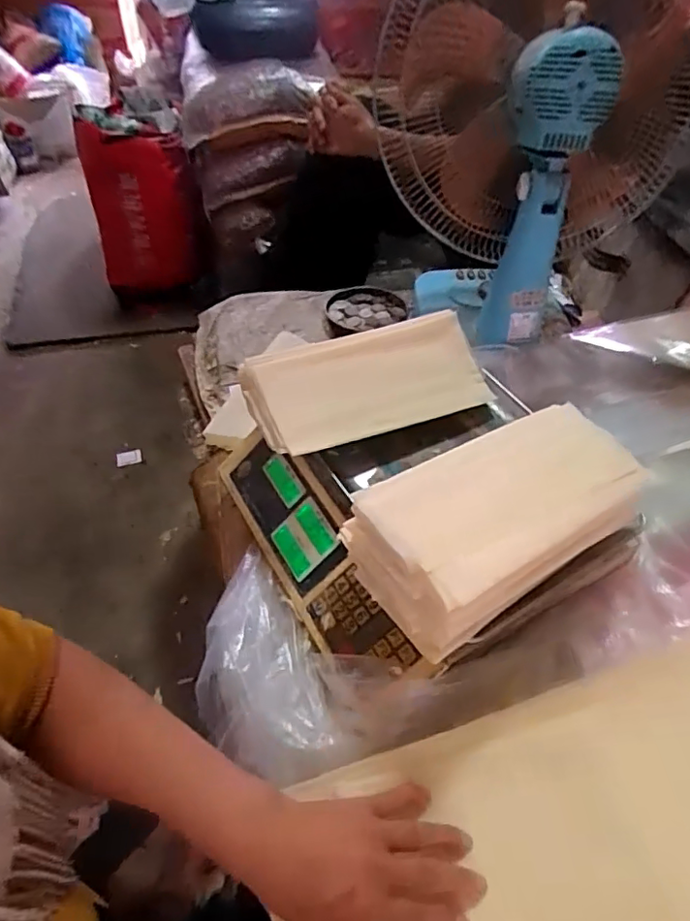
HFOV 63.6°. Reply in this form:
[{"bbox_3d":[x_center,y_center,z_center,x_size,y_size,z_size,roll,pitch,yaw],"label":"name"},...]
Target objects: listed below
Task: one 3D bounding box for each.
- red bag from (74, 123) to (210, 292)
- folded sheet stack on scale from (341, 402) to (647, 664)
[{"bbox_3d":[-0.521,-0.652,1.478,0.274,0.375,0.160,-19,52,-17],"label":"red bag"},{"bbox_3d":[0.130,0.039,0.475,0.247,0.079,0.130,-27,55,-23],"label":"folded sheet stack on scale"}]

